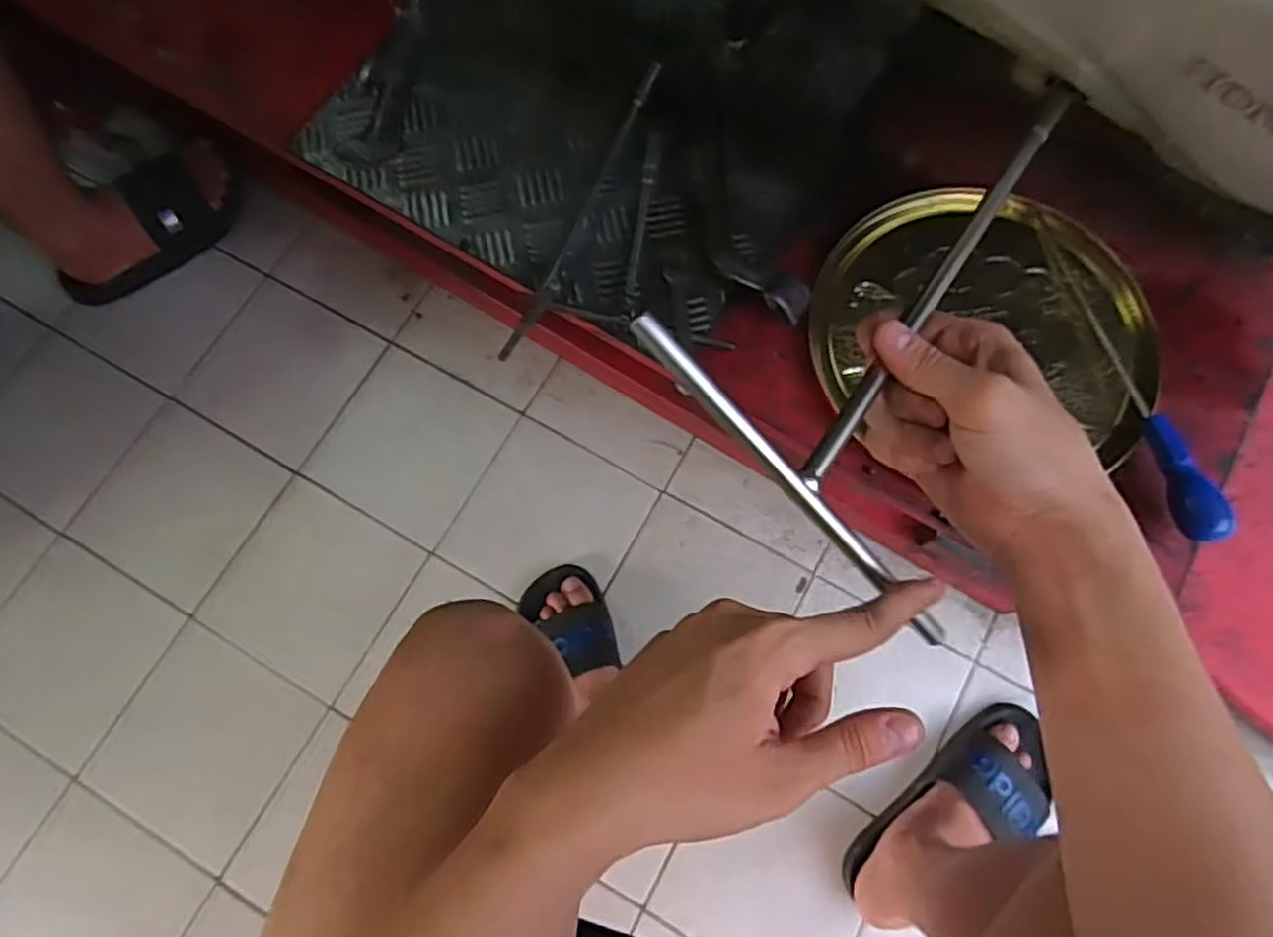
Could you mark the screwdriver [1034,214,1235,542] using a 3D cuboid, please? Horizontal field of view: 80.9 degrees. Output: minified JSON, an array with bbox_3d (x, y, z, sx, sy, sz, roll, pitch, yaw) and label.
[{"bbox_3d":[0.368,-0.080,0.560,0.024,0.036,0.279,-12,73,-2],"label":"screwdriver"}]

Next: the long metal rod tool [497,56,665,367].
[{"bbox_3d":[-0.039,-0.221,0.622,0.016,0.009,0.312,21,74,8],"label":"long metal rod tool"}]

